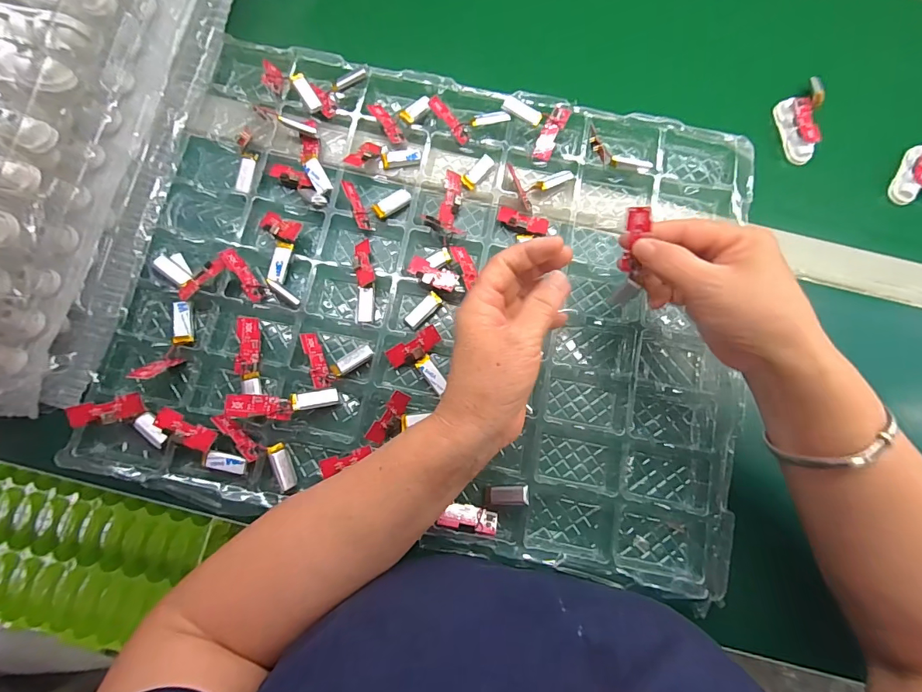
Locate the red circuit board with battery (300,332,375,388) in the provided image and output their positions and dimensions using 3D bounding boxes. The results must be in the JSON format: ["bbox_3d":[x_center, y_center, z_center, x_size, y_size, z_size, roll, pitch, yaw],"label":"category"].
[{"bbox_3d":[-0.095,0.005,0.335,0.048,0.014,0.043,-20,80,-5],"label":"red circuit board with battery"}]

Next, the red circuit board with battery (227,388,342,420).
[{"bbox_3d":[-0.130,0.043,0.320,0.076,0.008,0.020,-4,77,-21],"label":"red circuit board with battery"}]

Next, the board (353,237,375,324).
[{"bbox_3d":[-0.078,-0.054,0.354,0.016,0.013,0.070,-7,79,-2],"label":"board"}]

